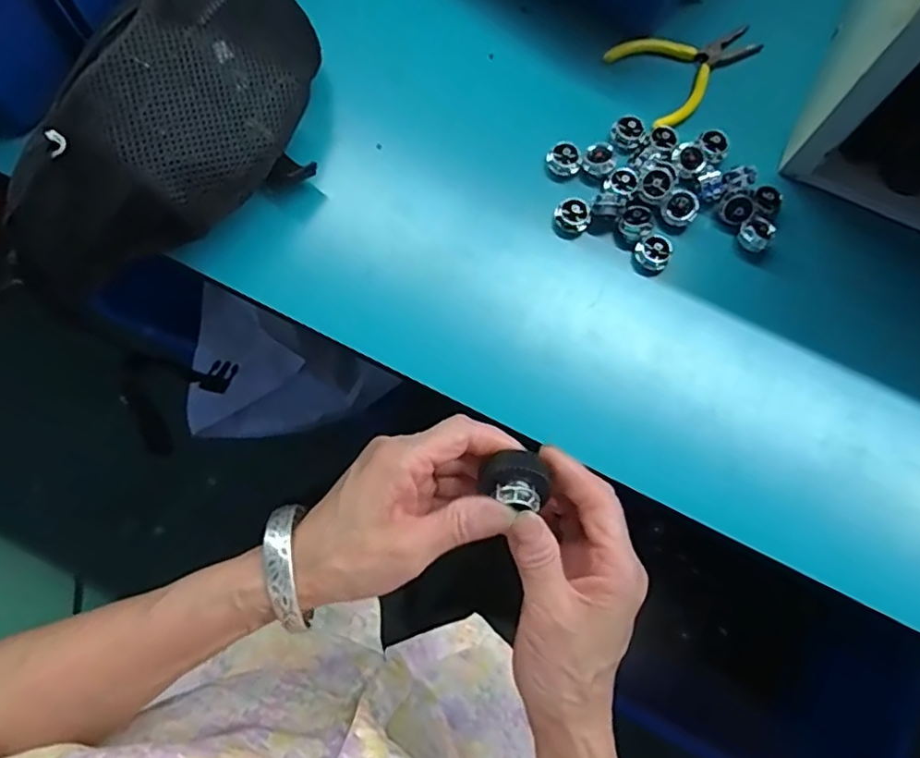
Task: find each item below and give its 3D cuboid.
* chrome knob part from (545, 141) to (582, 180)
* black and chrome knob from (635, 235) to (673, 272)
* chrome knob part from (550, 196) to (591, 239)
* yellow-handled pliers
[{"bbox_3d":[0.077,-0.162,0.445,0.023,0.015,0.022,0,75,-1],"label":"chrome knob part"},{"bbox_3d":[0.138,-0.089,0.429,0.024,0.016,0.023,0,75,-1],"label":"black and chrome knob"},{"bbox_3d":[0.081,-0.117,0.434,0.026,0.019,0.023,25,76,5],"label":"chrome knob part"},{"bbox_3d":[0.184,-0.250,0.473,0.116,0.010,0.077,-29,78,-8],"label":"yellow-handled pliers"}]

